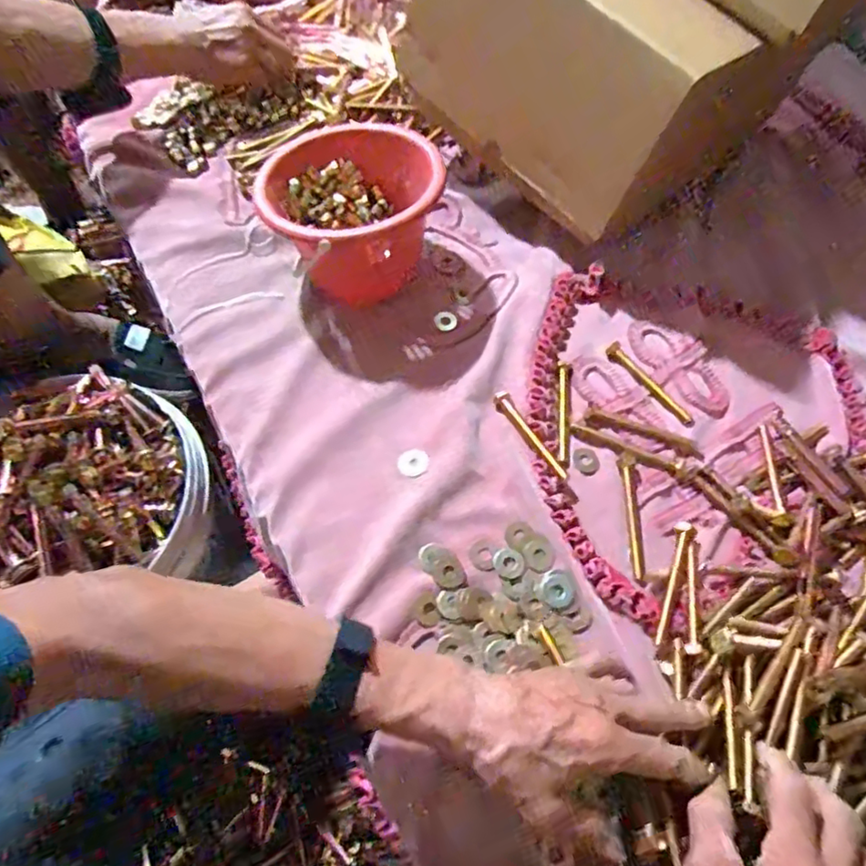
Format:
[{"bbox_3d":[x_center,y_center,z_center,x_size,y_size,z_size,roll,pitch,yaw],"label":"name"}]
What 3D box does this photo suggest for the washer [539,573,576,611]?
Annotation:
[{"bbox_3d":[0.100,0.127,0.489,0.028,0.004,0.029,0,61,-1],"label":"washer"}]

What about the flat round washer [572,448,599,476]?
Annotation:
[{"bbox_3d":[0.138,0.026,0.548,0.023,0.004,0.024,8,61,4],"label":"flat round washer"}]

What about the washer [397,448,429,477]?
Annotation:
[{"bbox_3d":[-0.017,0.026,0.543,0.028,0.004,0.024,-19,62,-11],"label":"washer"}]

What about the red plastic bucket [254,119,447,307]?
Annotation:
[{"bbox_3d":[-0.078,-0.221,0.610,0.165,0.114,0.163,0,61,-1],"label":"red plastic bucket"}]

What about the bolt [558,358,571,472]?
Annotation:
[{"bbox_3d":[0.123,-0.020,0.577,0.011,0.016,0.116,7,63,5],"label":"bolt"}]

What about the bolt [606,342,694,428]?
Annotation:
[{"bbox_3d":[0.209,-0.048,0.586,0.013,0.012,0.107,-32,66,-17],"label":"bolt"}]

